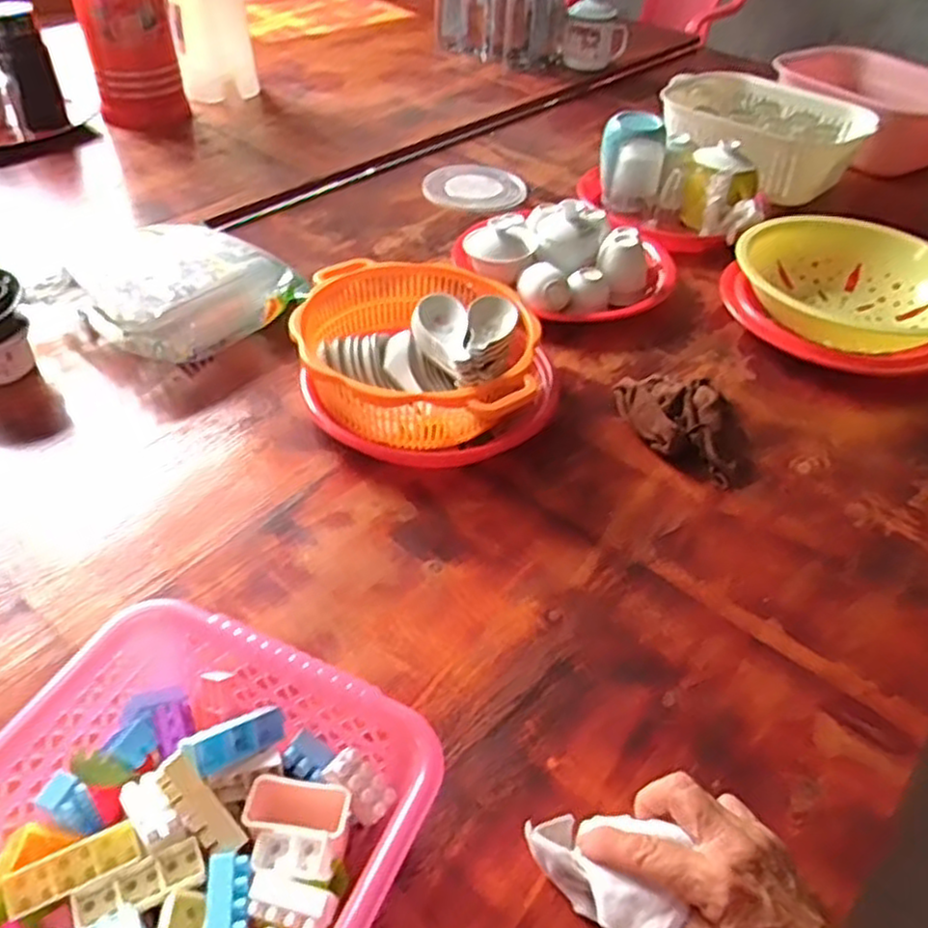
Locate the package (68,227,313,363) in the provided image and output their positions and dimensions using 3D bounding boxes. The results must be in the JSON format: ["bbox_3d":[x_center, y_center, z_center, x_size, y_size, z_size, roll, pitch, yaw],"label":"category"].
[{"bbox_3d":[-0.297,-0.192,0.800,0.192,0.068,0.190,32,51,27],"label":"package"}]

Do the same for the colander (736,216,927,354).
[{"bbox_3d":[0.423,-0.197,0.844,0.242,0.070,0.217,11,44,8],"label":"colander"}]

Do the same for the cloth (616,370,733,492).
[{"bbox_3d":[0.205,-0.040,0.704,0.083,0.038,0.141,-19,48,-22],"label":"cloth"}]

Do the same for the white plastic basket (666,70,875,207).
[{"bbox_3d":[0.434,-0.488,1.125,0.251,0.083,0.280,-32,54,-31],"label":"white plastic basket"}]

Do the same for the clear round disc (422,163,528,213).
[{"bbox_3d":[0.015,-0.389,1.068,0.142,0.013,0.123,4,44,1],"label":"clear round disc"}]

